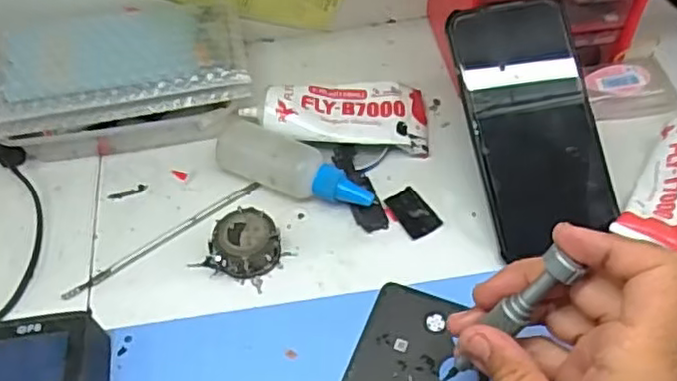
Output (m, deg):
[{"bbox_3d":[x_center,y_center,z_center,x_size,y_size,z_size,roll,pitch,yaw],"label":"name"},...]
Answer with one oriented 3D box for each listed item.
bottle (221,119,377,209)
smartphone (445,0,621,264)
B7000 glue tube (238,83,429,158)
[{"bbox_3d":[-0.029,-0.013,0.437,0.109,0.035,0.037,25,60,21],"label":"bottle"},{"bbox_3d":[0.123,-0.044,0.421,0.078,0.010,0.157,-13,84,0],"label":"smartphone"},{"bbox_3d":[-0.002,-0.053,0.466,0.125,0.034,0.056,-4,54,1],"label":"B7000 glue tube"}]

